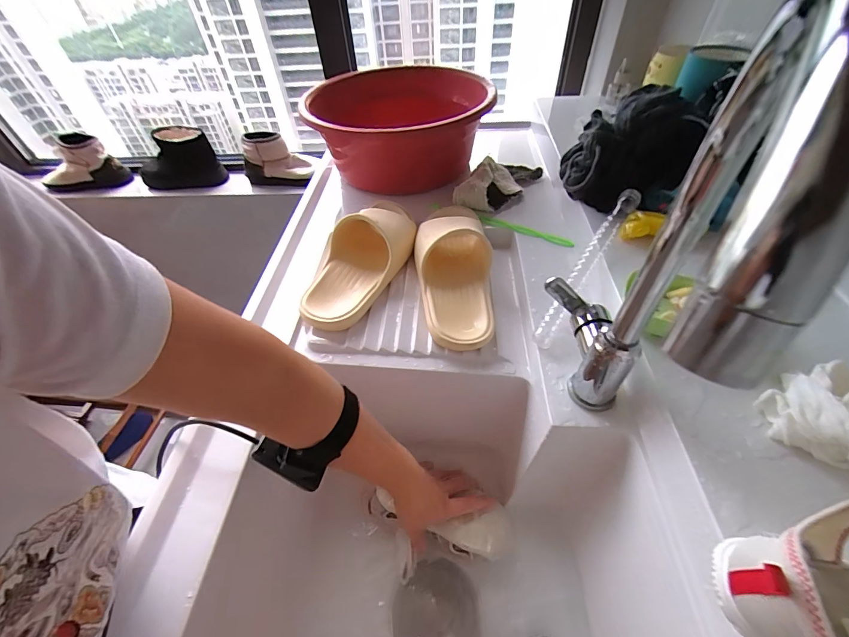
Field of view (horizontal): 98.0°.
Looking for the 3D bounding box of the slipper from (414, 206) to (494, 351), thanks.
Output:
[{"bbox_3d":[0.038,-0.077,0.506,0.095,0.072,0.246,-2,47,0],"label":"slipper"}]

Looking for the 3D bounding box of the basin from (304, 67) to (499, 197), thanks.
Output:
[{"bbox_3d":[-0.048,-0.377,0.708,0.321,0.117,0.379,-6,47,-3],"label":"basin"}]

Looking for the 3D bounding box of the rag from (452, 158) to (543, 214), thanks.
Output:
[{"bbox_3d":[0.131,-0.243,0.643,0.089,0.038,0.184,28,54,25],"label":"rag"}]

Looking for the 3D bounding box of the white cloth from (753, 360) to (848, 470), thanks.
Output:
[{"bbox_3d":[0.326,0.076,0.290,0.075,0.055,0.086,-33,54,-25],"label":"white cloth"}]

